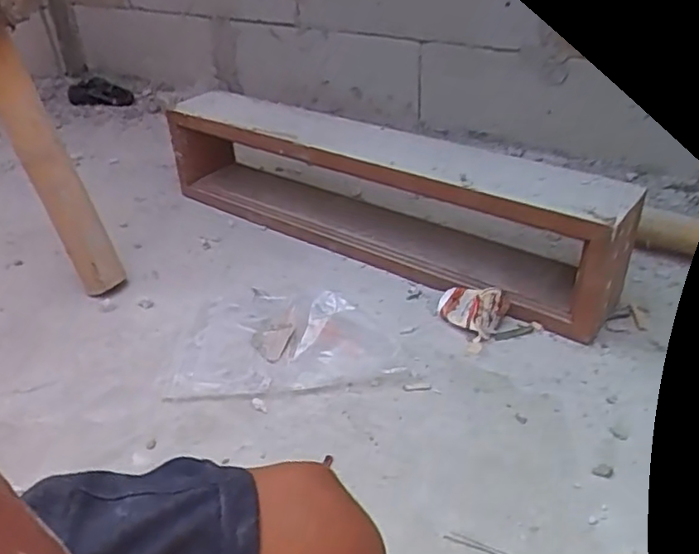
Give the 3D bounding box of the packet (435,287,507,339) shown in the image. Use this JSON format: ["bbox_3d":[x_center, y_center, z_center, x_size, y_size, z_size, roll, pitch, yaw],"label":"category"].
[{"bbox_3d":[0.169,0.039,0.872,0.091,0.053,0.065,20,40,32],"label":"packet"}]

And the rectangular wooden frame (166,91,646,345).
[{"bbox_3d":[0.020,-0.140,1.024,0.828,0.192,0.129,21,41,32],"label":"rectangular wooden frame"}]

